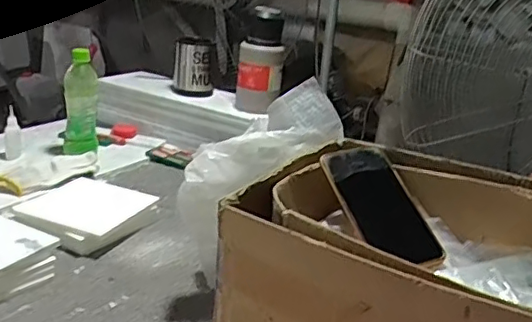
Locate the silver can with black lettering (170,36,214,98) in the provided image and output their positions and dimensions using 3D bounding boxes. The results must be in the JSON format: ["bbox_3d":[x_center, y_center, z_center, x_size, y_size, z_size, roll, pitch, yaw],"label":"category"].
[{"bbox_3d":[-0.158,-0.202,1.291,0.091,0.113,0.078,2,22,-6],"label":"silver can with black lettering"}]

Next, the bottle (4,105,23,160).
[{"bbox_3d":[-0.472,-0.053,1.110,0.030,0.097,0.029,-5,24,-23],"label":"bottle"}]

